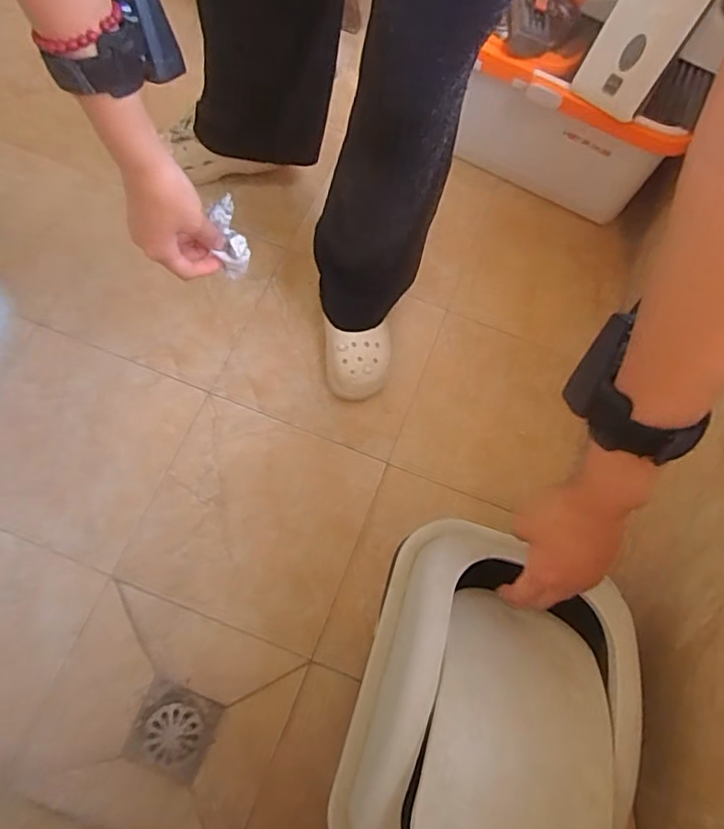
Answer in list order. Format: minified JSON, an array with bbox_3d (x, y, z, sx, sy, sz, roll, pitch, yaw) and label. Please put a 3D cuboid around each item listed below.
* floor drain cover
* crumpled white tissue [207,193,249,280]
[{"bbox_3d":[-0.243,0.406,0.732,0.102,0.012,0.097,19,66,5],"label":"floor drain cover"},{"bbox_3d":[-0.120,-0.160,0.519,0.026,0.071,0.022,-13,23,-9],"label":"crumpled white tissue"}]

